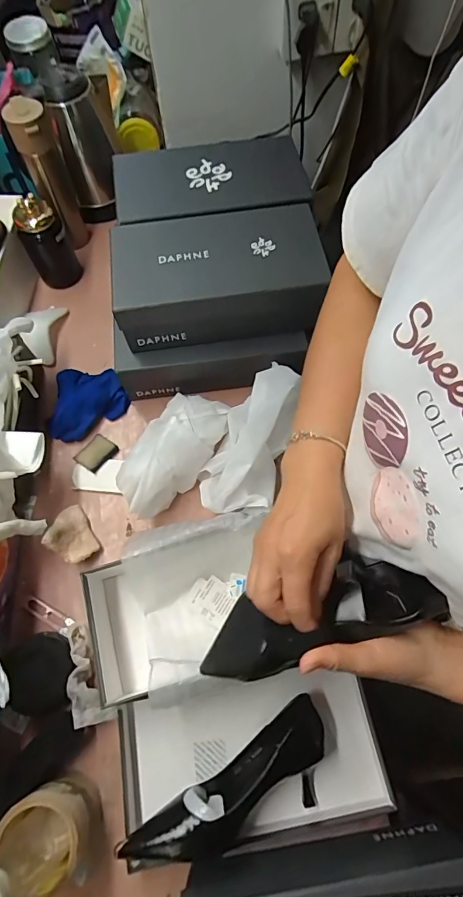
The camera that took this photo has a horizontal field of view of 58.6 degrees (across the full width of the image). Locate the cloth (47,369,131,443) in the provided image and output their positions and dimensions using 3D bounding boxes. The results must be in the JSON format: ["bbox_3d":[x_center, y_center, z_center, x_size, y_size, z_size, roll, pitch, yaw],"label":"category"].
[{"bbox_3d":[-0.249,-0.087,0.684,0.142,0.049,0.110,-31,70,-12],"label":"cloth"}]

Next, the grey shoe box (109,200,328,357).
[{"bbox_3d":[-0.021,-0.254,0.616,0.285,0.099,0.168,-5,67,-2],"label":"grey shoe box"}]

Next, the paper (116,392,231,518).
[{"bbox_3d":[-0.091,0.001,0.619,0.098,0.074,0.206,30,70,12],"label":"paper"}]

